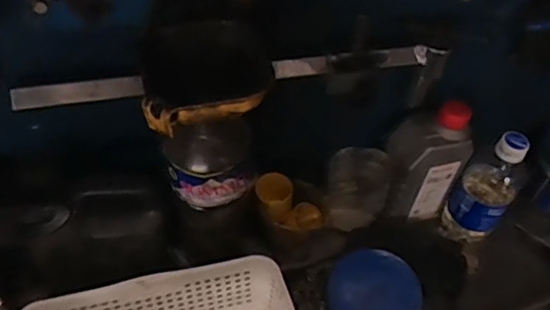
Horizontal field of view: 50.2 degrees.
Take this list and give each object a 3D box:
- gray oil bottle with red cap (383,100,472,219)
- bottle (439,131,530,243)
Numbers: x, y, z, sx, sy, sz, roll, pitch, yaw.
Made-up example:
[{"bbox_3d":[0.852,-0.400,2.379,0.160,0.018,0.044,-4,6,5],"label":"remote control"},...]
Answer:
[{"bbox_3d":[0.167,0.010,0.669,0.078,0.155,0.056,-17,52,-18],"label":"gray oil bottle with red cap"},{"bbox_3d":[0.242,0.033,0.666,0.061,0.142,0.055,35,55,24],"label":"bottle"}]

